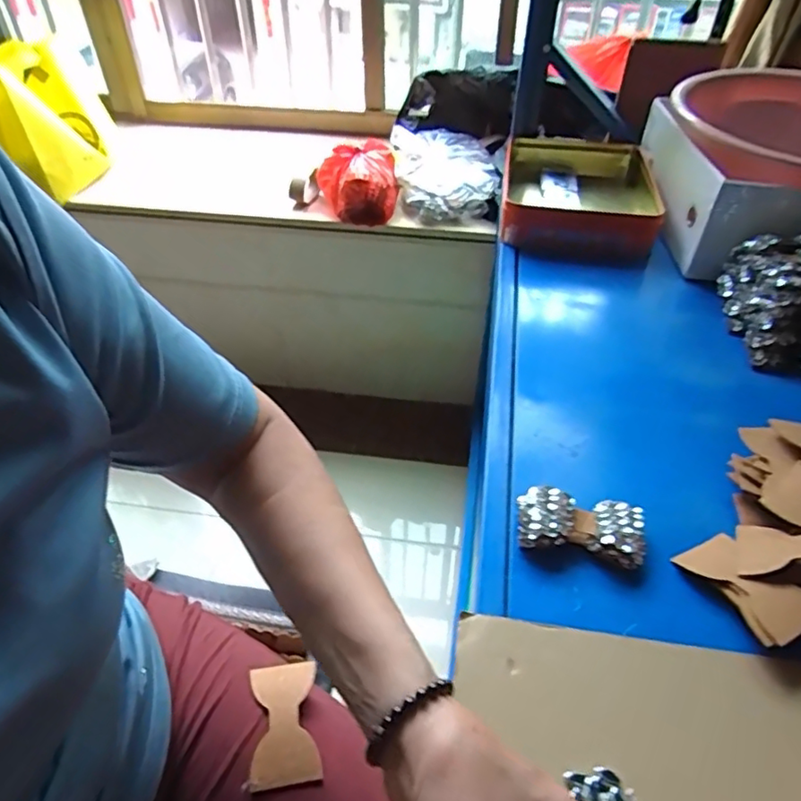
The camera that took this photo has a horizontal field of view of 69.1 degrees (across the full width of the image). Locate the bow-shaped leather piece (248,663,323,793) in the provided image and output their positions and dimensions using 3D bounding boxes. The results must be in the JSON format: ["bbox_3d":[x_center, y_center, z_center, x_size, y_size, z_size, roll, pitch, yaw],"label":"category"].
[{"bbox_3d":[-0.082,0.225,0.407,0.046,0.009,0.079,-7,44,-8],"label":"bow-shaped leather piece"}]

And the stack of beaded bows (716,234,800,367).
[{"bbox_3d":[0.407,-0.097,0.608,0.094,0.086,0.159,7,44,6],"label":"stack of beaded bows"}]

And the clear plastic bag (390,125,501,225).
[{"bbox_3d":[0.093,-0.486,1.235,0.205,0.075,0.293,-1,44,-2],"label":"clear plastic bag"}]

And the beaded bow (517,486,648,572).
[{"bbox_3d":[0.133,0.093,0.432,0.088,0.026,0.041,10,45,10],"label":"beaded bow"}]

